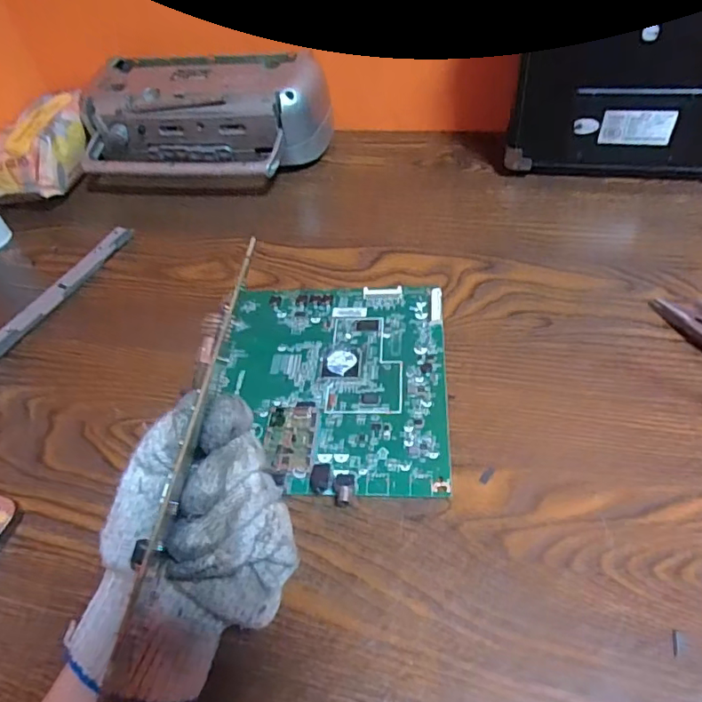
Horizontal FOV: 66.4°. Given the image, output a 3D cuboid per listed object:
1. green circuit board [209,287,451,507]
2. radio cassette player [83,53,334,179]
[{"bbox_3d":[-0.015,0.019,0.395,0.166,0.012,0.181,0,51,6],"label":"green circuit board"},{"bbox_3d":[-0.149,-0.243,0.577,0.243,0.097,0.152,2,49,10],"label":"radio cassette player"}]

